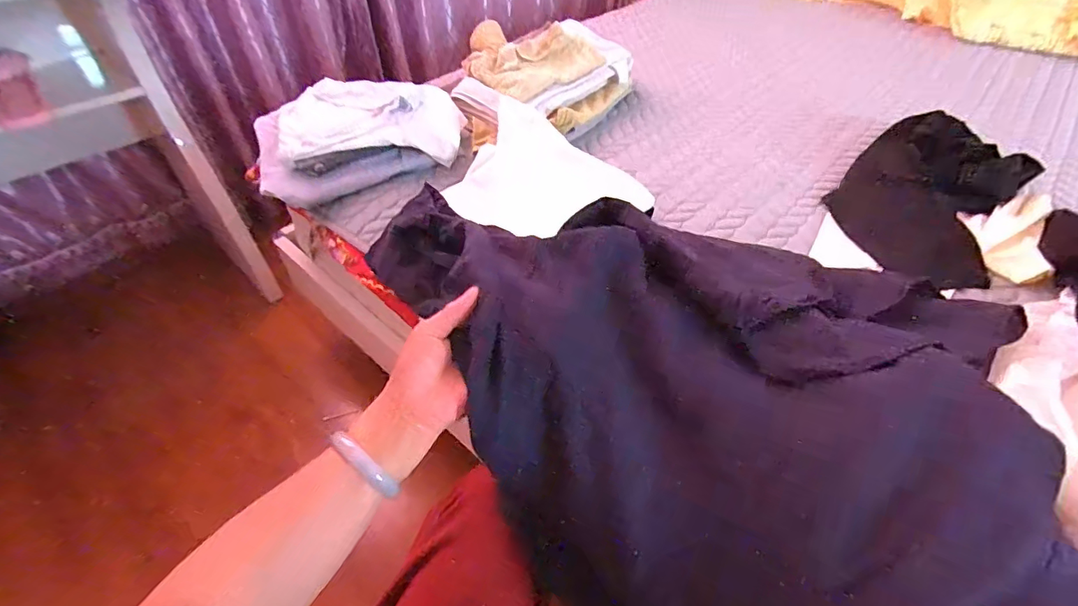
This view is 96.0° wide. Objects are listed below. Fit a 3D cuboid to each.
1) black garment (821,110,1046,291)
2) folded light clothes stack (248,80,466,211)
[{"bbox_3d":[0.568,-0.169,0.708,0.210,0.068,0.348,32,54,27],"label":"black garment"},{"bbox_3d":[-0.292,-0.283,0.795,0.326,0.110,0.217,-16,48,-15],"label":"folded light clothes stack"}]

